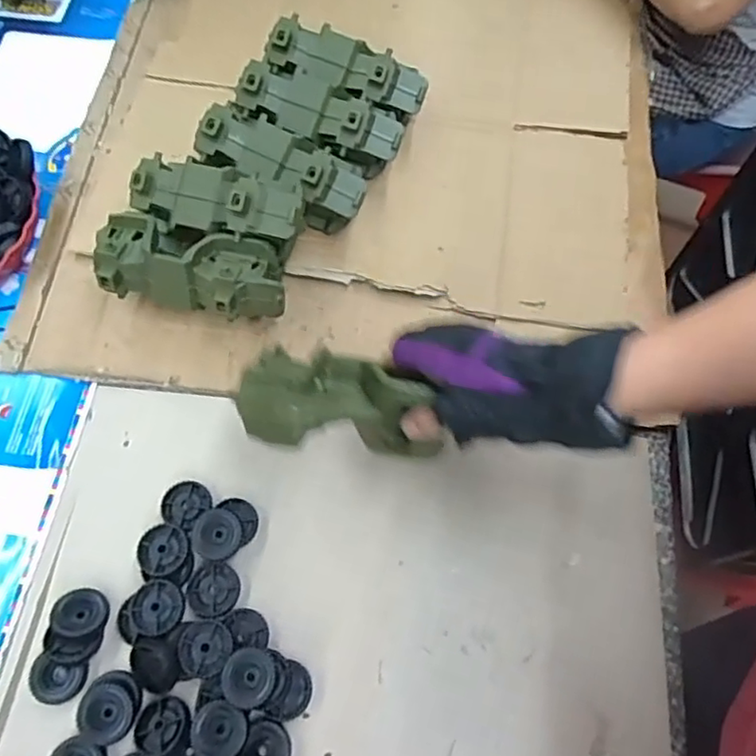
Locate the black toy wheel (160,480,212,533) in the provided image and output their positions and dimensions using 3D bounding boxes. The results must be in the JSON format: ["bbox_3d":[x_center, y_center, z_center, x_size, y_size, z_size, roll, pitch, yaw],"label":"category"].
[{"bbox_3d":[-0.175,0.113,0.578,0.041,0.011,0.041,0,67,0],"label":"black toy wheel"}]

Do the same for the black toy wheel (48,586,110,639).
[{"bbox_3d":[-0.248,0.195,0.530,0.043,0.015,0.041,2,45,-8],"label":"black toy wheel"}]

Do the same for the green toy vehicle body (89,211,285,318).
[{"bbox_3d":[-0.178,-0.100,0.623,0.179,0.082,0.069,12,67,5],"label":"green toy vehicle body"}]

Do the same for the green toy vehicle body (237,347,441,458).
[{"bbox_3d":[-0.028,0.019,0.518,0.162,0.065,0.073,9,67,-8],"label":"green toy vehicle body"}]

